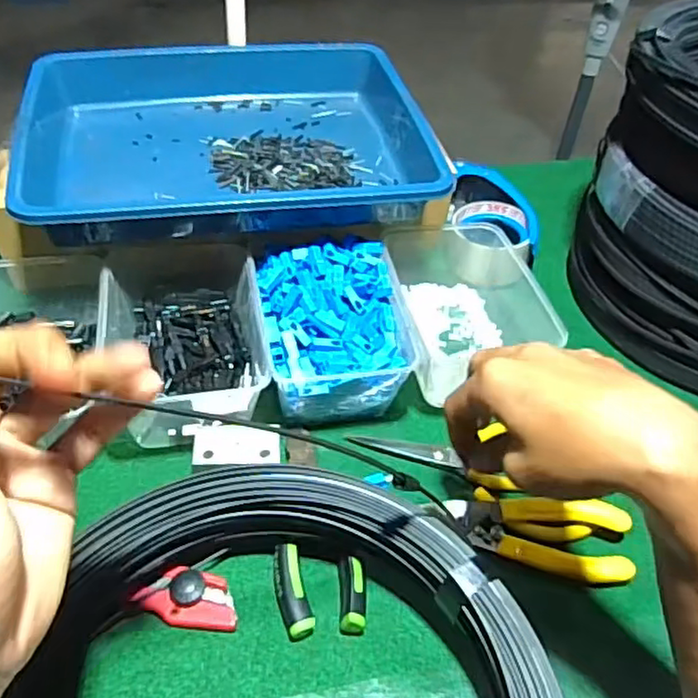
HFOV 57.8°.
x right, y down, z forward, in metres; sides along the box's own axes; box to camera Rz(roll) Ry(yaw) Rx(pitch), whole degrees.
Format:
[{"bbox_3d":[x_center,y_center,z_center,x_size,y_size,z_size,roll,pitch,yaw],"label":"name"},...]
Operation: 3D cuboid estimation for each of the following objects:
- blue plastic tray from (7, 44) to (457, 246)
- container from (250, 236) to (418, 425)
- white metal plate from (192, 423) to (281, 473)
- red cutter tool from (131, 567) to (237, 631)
[{"bbox_3d":[-0.111,-0.200,0.590,0.338,0.064,0.255,-7,46,-11],"label":"blue plastic tray"},{"bbox_3d":[-0.015,-0.022,0.532,0.120,0.073,0.159,-8,48,-11],"label":"container"},{"bbox_3d":[-0.081,0.070,0.459,0.062,0.004,0.033,-4,61,-10],"label":"white metal plate"},{"bbox_3d":[-0.102,0.157,0.396,0.064,0.015,0.033,2,47,-1],"label":"red cutter tool"}]

